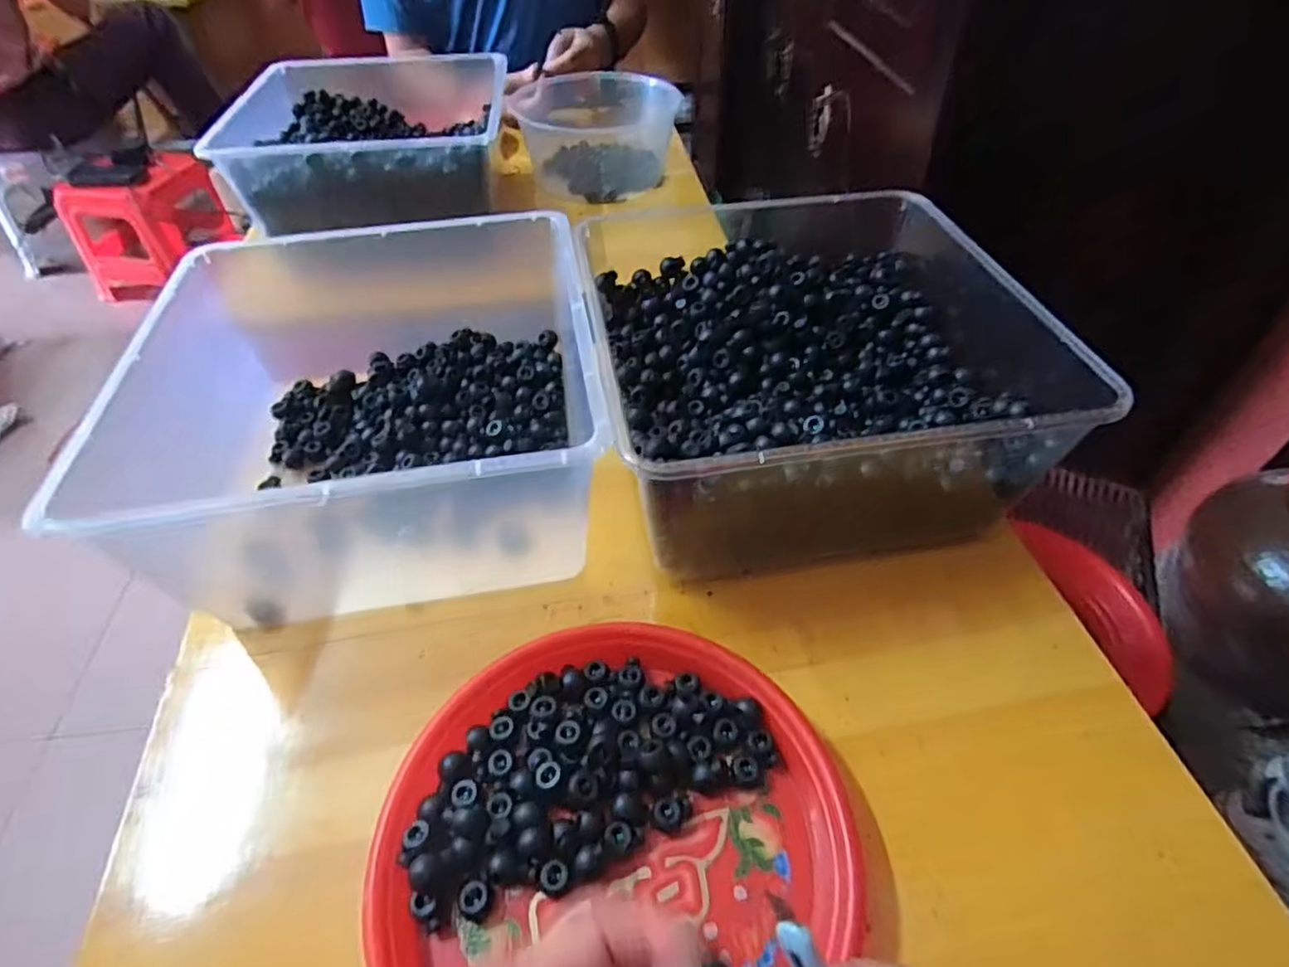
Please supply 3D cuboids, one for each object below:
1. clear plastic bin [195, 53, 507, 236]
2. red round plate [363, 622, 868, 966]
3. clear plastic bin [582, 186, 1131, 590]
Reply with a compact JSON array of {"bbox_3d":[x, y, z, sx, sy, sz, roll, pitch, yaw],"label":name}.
[{"bbox_3d":[-0.320,-0.416,0.794,0.301,0.105,0.300,-4,48,-2],"label":"clear plastic bin"},{"bbox_3d":[-0.013,0.182,0.340,0.234,0.026,0.217,0,48,1],"label":"red round plate"},{"bbox_3d":[0.123,-0.081,0.497,0.309,0.142,0.275,-10,48,-8],"label":"clear plastic bin"}]

